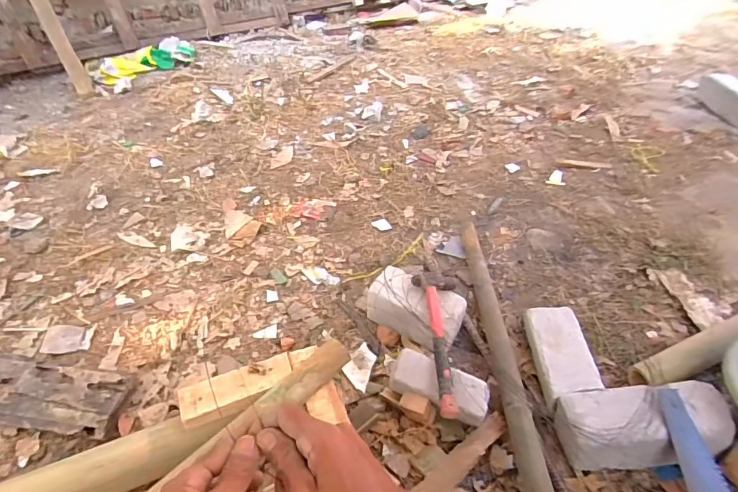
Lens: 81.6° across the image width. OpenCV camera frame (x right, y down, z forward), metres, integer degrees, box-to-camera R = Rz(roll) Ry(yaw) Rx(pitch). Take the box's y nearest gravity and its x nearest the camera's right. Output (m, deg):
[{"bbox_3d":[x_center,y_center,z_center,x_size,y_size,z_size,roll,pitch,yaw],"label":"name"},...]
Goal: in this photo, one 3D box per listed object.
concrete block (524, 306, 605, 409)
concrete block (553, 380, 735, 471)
[{"bbox_3d":[0.390,0.222,0.875,0.100,0.074,0.217,1,45,1],"label":"concrete block"},{"bbox_3d":[0.475,0.320,0.749,0.260,0.109,0.119,-2,45,-2],"label":"concrete block"}]

